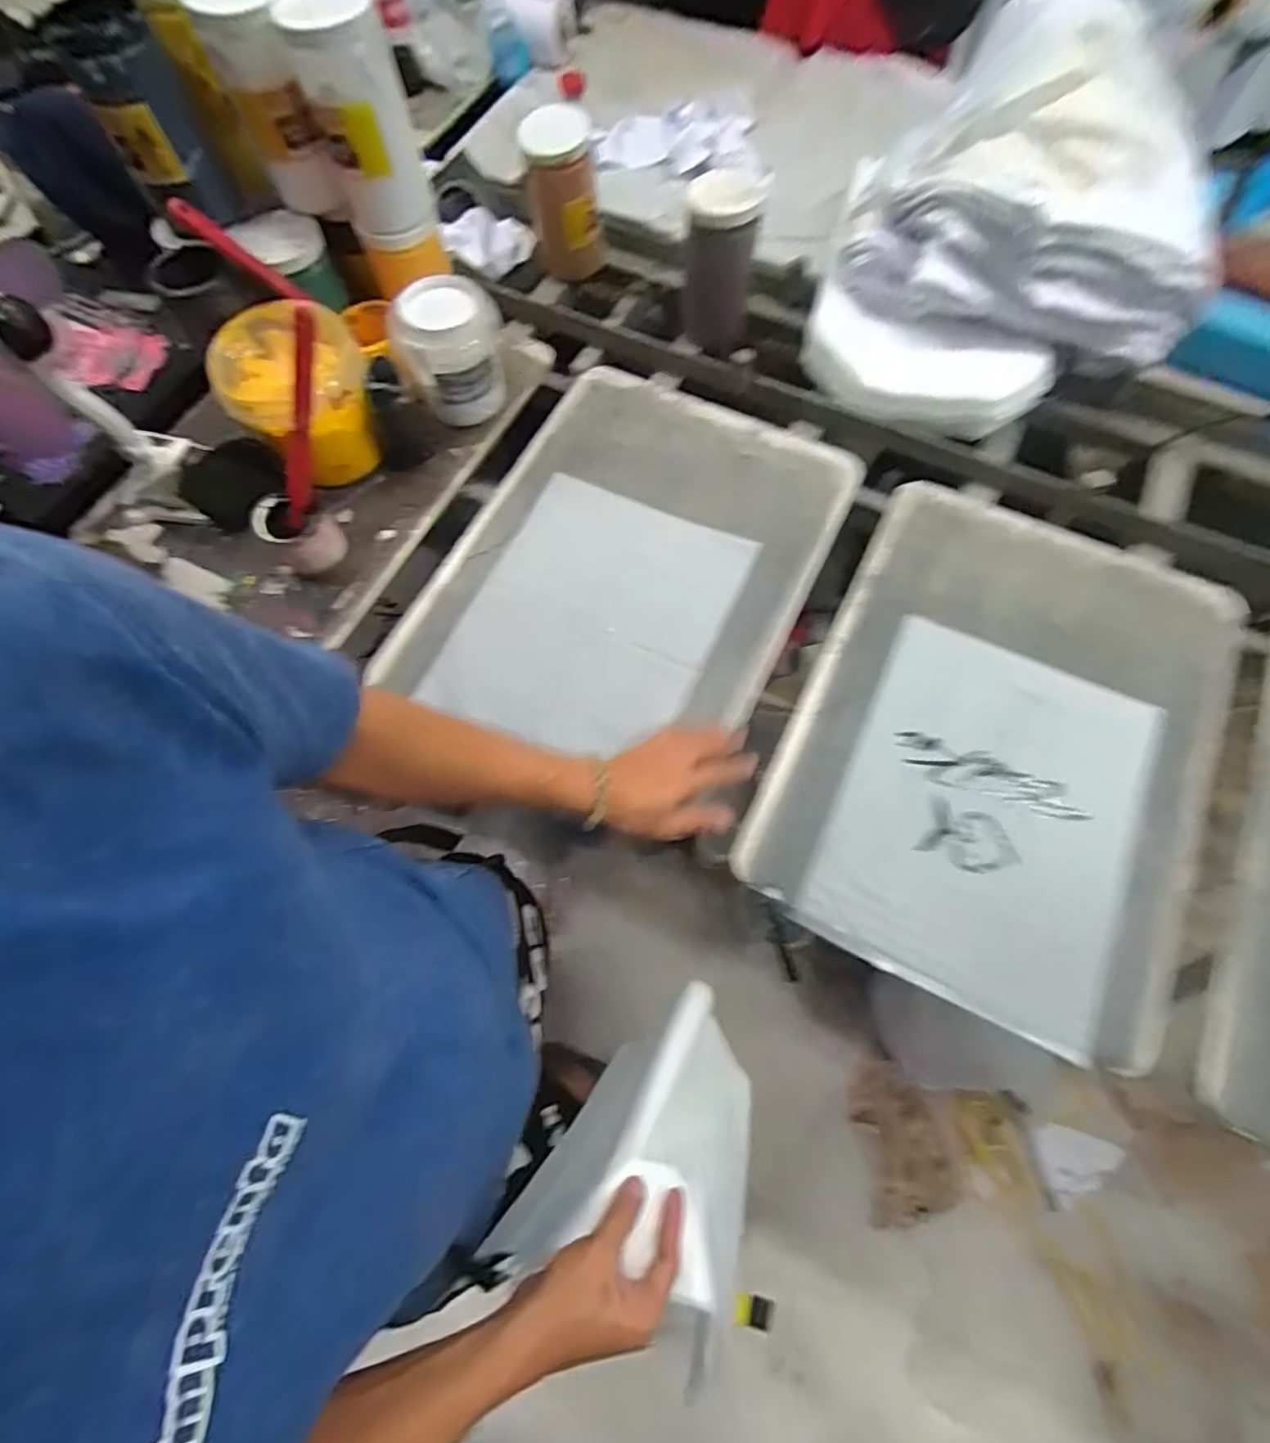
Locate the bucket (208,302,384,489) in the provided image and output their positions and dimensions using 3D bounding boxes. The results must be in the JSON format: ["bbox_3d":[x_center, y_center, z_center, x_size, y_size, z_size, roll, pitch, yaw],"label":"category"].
[{"bbox_3d":[-0.399,-0.387,0.762,0.159,0.142,0.158,-18,70,-7],"label":"bucket"}]

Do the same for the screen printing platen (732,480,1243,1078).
[{"bbox_3d":[0.386,0.004,0.657,0.399,0.019,0.546,24,74,10],"label":"screen printing platen"}]

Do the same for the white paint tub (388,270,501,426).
[{"bbox_3d":[-0.233,-0.467,0.790,0.129,0.123,0.113,-6,69,-3],"label":"white paint tub"}]

